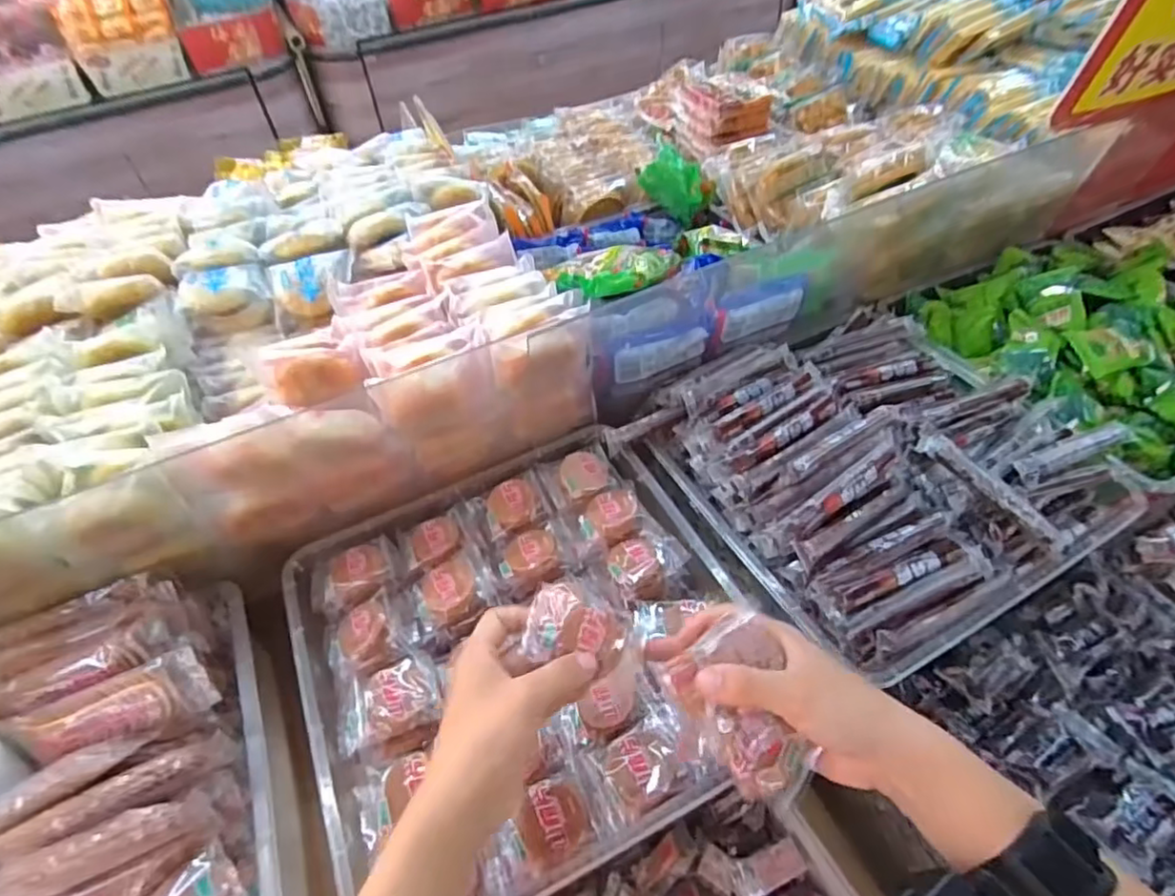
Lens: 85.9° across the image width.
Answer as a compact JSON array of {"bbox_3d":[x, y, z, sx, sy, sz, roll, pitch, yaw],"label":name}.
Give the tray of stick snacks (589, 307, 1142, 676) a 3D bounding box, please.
[{"bbox_3d":[0.245,-0.001,0.521,0.315,0.060,0.285,-28,52,-18],"label":"tray of stick snacks"}]

